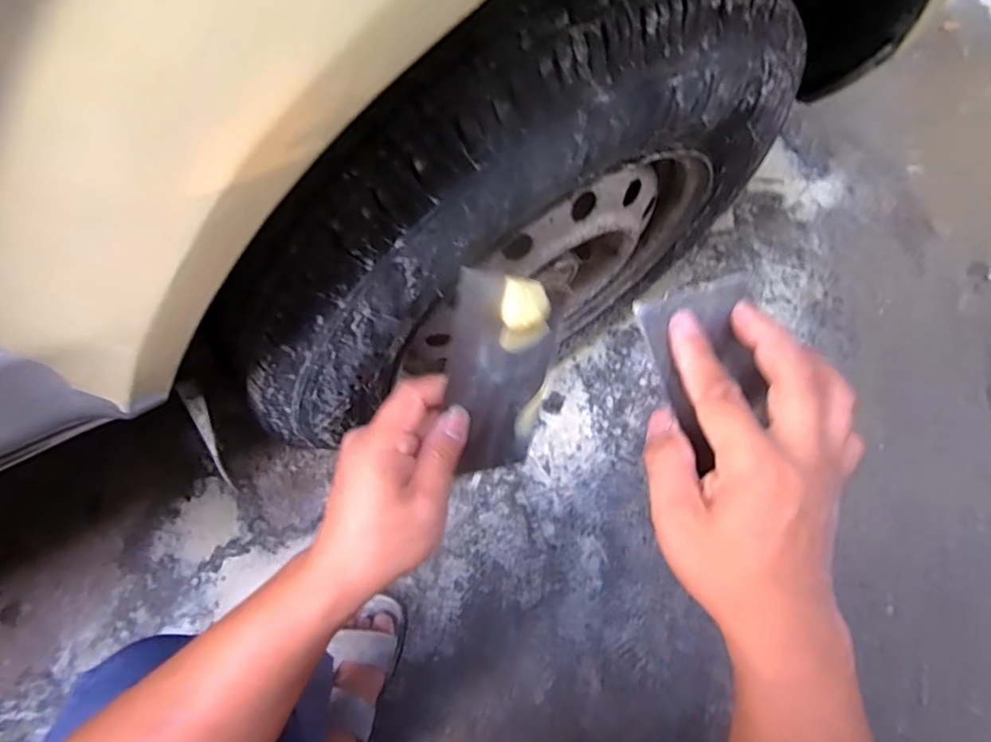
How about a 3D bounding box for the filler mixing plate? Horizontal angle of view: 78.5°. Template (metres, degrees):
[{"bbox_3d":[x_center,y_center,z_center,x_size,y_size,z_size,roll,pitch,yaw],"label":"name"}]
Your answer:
[{"bbox_3d":[0.004,0.006,0.357,0.068,0.132,0.010,-5,33,-28],"label":"filler mixing plate"}]

